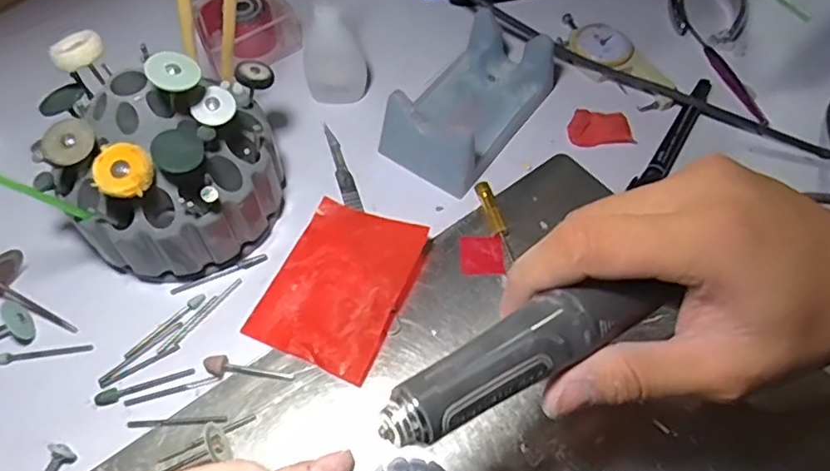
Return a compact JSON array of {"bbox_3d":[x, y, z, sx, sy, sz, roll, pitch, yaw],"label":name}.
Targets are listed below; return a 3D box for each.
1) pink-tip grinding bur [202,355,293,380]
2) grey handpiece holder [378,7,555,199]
[{"bbox_3d":[-0.077,0.063,0.280,0.040,0.006,0.010,13,57,7],"label":"pink-tip grinding bur"},{"bbox_3d":[0.034,-0.083,0.358,0.061,0.039,0.111,32,62,18],"label":"grey handpiece holder"}]

